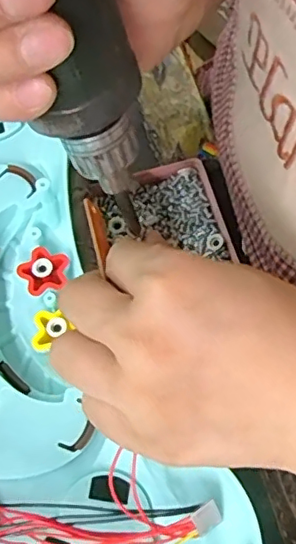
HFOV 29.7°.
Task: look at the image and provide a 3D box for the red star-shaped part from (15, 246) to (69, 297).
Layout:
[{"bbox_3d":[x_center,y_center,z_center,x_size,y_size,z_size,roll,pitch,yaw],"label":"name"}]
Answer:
[{"bbox_3d":[-0.055,-0.001,0.290,0.025,0.009,0.025,17,68,8],"label":"red star-shaped part"}]

